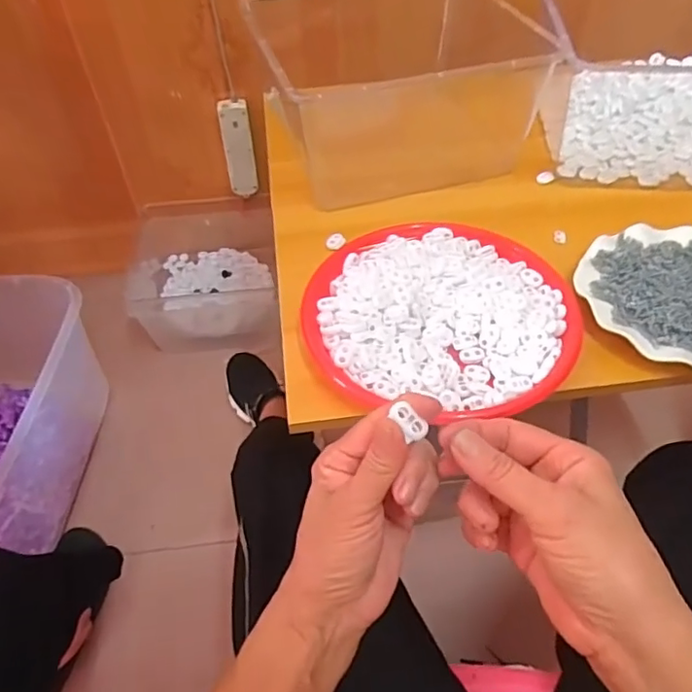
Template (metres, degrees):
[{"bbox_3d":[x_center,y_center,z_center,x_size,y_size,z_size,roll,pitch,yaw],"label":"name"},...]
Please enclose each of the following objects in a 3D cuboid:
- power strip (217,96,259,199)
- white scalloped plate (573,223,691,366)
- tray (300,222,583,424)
[{"bbox_3d":[-0.208,-0.383,1.118,0.058,0.195,0.030,-12,50,-8],"label":"power strip"},{"bbox_3d":[0.311,-0.049,0.529,0.178,0.018,0.174,-11,50,-7],"label":"white scalloped plate"},{"bbox_3d":[0.083,-0.033,0.522,0.234,0.025,0.221,-1,50,1],"label":"tray"}]

